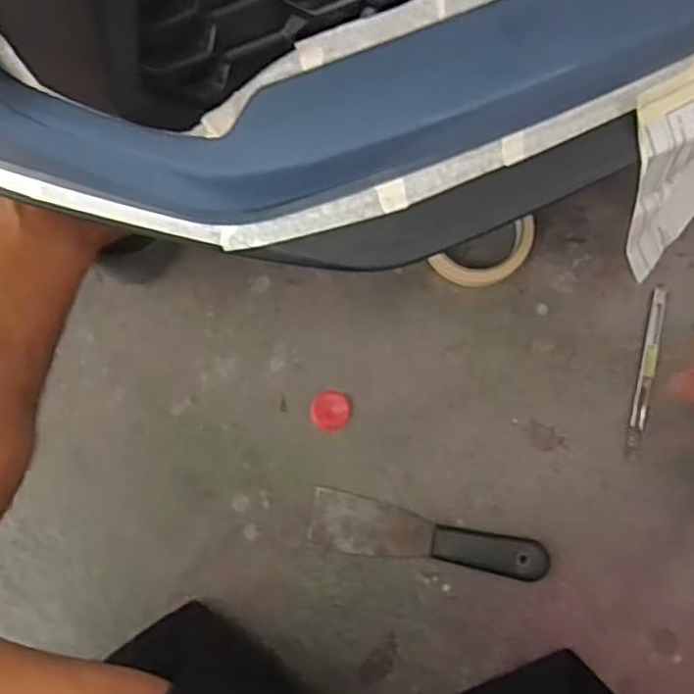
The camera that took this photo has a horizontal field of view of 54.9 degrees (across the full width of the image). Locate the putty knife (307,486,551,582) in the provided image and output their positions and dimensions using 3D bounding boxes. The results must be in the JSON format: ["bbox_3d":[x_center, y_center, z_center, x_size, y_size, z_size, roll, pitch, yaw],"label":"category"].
[{"bbox_3d":[0.067,0.163,0.564,0.197,0.019,0.048,11,83,3],"label":"putty knife"}]

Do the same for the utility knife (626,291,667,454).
[{"bbox_3d":[0.262,0.021,0.582,0.012,0.005,0.150,13,84,3],"label":"utility knife"}]

